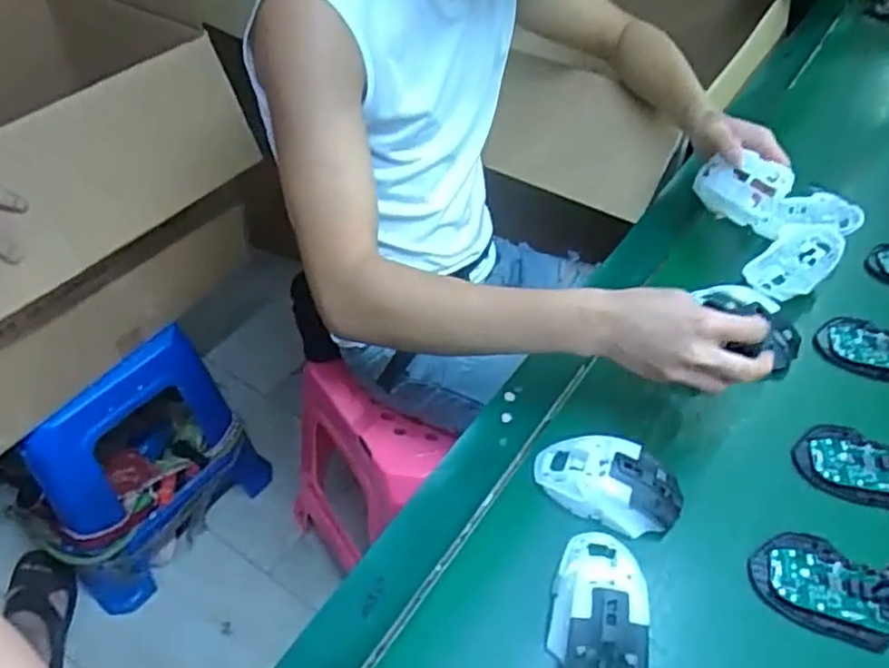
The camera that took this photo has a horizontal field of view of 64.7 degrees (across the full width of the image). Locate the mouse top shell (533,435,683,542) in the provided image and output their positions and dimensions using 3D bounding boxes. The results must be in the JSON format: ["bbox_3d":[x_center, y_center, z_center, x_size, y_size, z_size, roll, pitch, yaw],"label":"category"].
[{"bbox_3d":[0.133,0.117,0.563,0.114,0.027,0.066,16,48,12],"label":"mouse top shell"}]

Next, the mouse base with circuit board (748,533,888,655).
[{"bbox_3d":[0.292,0.186,0.521,0.116,0.017,0.068,21,49,17],"label":"mouse base with circuit board"}]

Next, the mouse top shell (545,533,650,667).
[{"bbox_3d":[0.109,0.192,0.498,0.062,0.032,0.113,4,46,2],"label":"mouse top shell"}]

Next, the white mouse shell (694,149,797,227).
[{"bbox_3d":[0.302,-0.151,0.724,0.089,0.069,0.033,32,53,25],"label":"white mouse shell"}]

